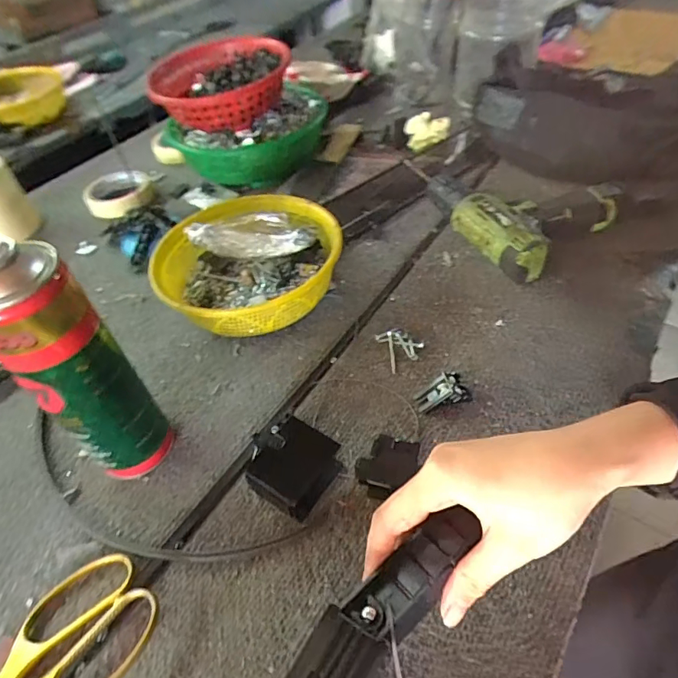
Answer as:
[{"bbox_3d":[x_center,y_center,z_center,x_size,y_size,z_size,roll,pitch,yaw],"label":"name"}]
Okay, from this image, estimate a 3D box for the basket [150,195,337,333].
[{"bbox_3d":[-0.092,-0.073,0.526,0.185,0.069,0.180,-11,47,-5],"label":"basket"}]

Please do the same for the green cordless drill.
[{"bbox_3d":[0.207,-0.176,0.594,0.179,0.051,0.253,-22,49,-14],"label":"green cordless drill"}]

